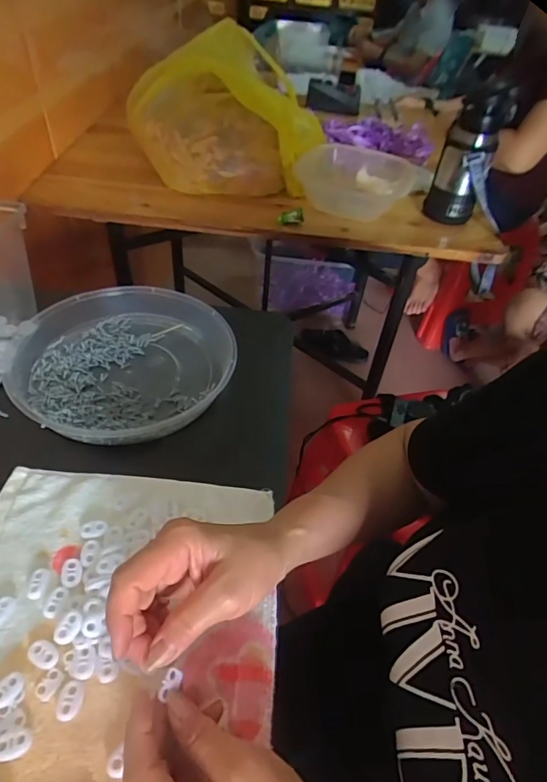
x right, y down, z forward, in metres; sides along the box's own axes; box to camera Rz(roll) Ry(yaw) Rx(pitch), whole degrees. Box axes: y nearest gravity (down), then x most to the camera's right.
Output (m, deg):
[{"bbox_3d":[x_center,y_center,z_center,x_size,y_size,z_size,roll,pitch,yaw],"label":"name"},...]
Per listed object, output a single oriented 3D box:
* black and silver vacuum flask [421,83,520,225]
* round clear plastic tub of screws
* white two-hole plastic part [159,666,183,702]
[{"bbox_3d":[0.340,-0.410,0.838,0.099,0.208,0.076,20,47,12],"label":"black and silver vacuum flask"},{"bbox_3d":[-0.162,-0.031,0.523,0.230,0.042,0.218,4,46,-4],"label":"round clear plastic tub of screws"},{"bbox_3d":[-0.062,0.175,0.285,0.010,0.004,0.018,17,48,15],"label":"white two-hole plastic part"}]

